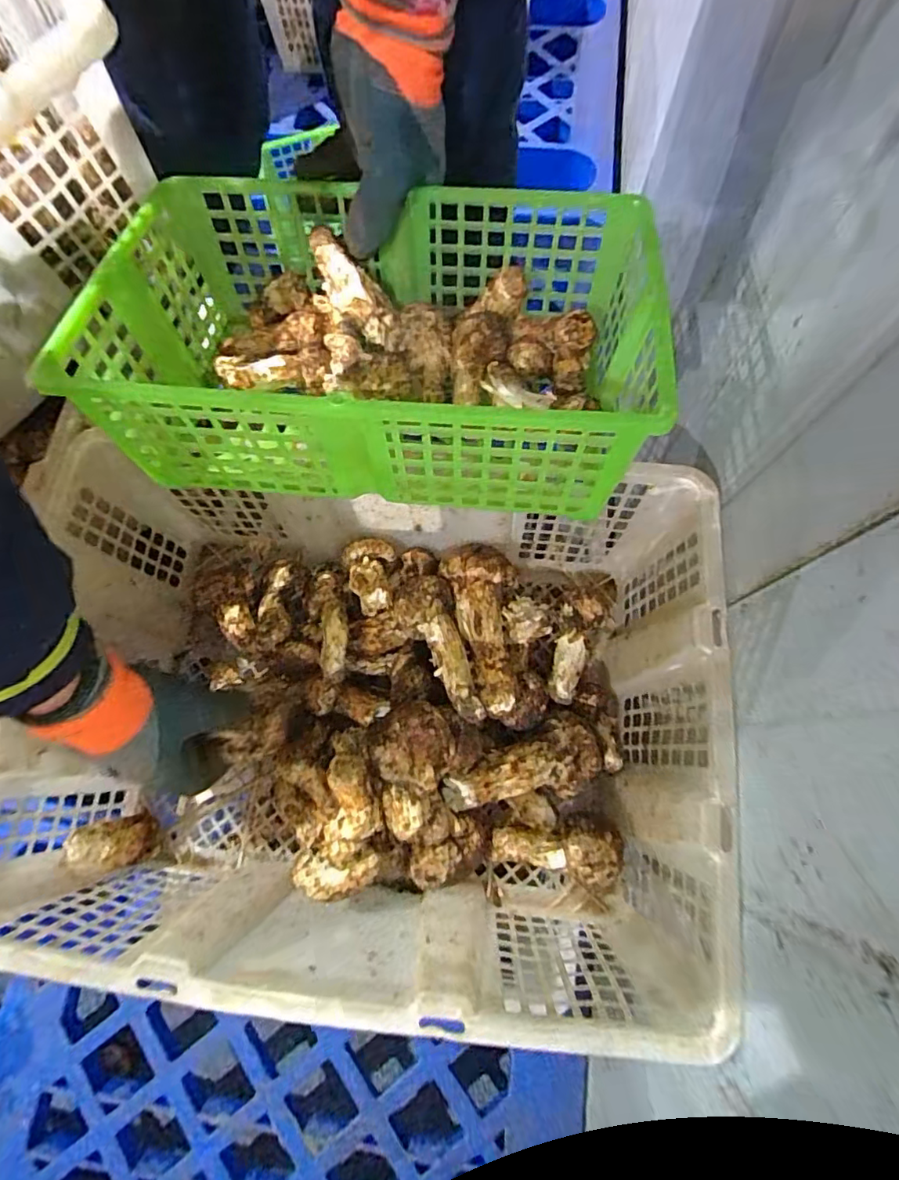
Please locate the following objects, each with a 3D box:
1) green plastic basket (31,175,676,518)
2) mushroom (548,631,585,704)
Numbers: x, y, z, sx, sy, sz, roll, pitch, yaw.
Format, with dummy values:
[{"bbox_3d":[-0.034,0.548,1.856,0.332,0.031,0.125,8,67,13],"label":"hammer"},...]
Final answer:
[{"bbox_3d":[-0.047,-0.175,0.357,0.337,0.108,0.214,5,73,3],"label":"green plastic basket"},{"bbox_3d":[0.103,0.068,0.472,0.027,0.020,0.060,11,74,4],"label":"mushroom"}]

